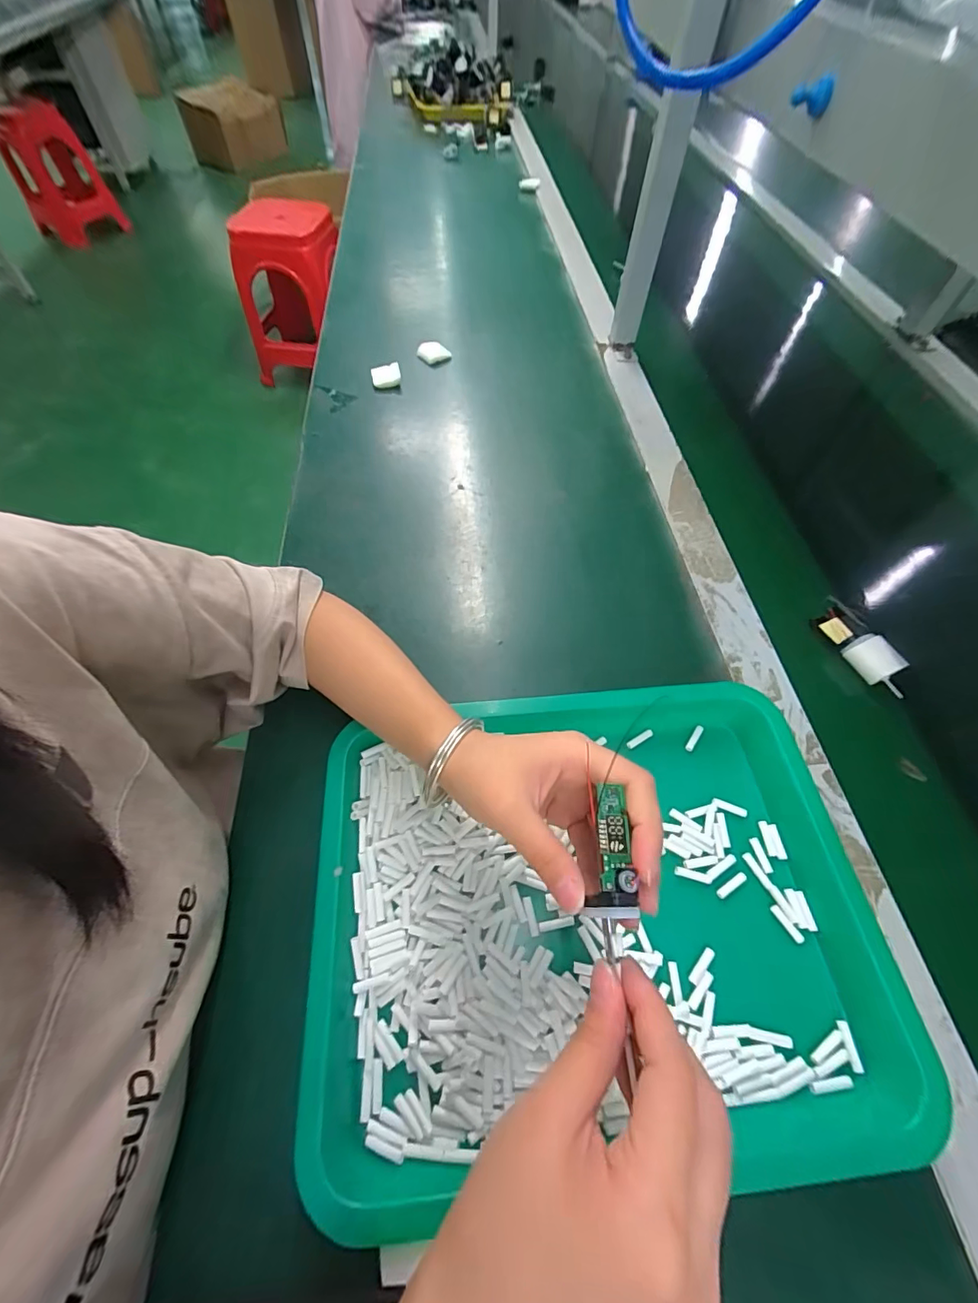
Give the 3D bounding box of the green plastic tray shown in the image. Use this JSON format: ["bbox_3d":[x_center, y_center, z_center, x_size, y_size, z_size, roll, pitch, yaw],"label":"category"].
[{"bbox_3d":[0.063,0.152,0.292,0.338,0.033,0.259,-2,59,-3],"label":"green plastic tray"}]

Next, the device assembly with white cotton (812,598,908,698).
[{"bbox_3d":[0.332,-0.007,0.414,0.035,0.027,0.096,-7,59,-6],"label":"device assembly with white cotton"}]

